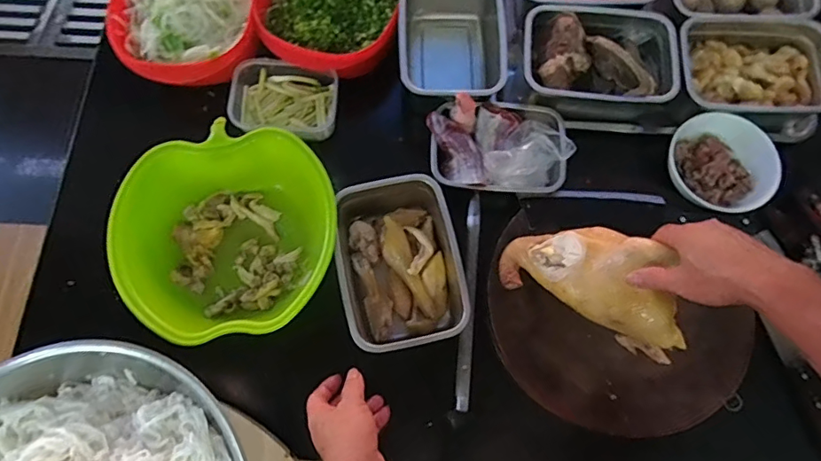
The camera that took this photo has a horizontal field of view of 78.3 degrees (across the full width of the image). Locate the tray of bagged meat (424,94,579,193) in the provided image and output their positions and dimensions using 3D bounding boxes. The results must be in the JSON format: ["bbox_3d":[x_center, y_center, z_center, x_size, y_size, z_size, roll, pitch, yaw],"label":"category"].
[{"bbox_3d":[0.125,-0.122,0.716,0.193,0.078,0.142,-3,74,-1],"label":"tray of bagged meat"}]

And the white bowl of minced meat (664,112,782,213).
[{"bbox_3d":[0.437,-0.092,0.714,0.144,0.053,0.132,0,74,0],"label":"white bowl of minced meat"}]

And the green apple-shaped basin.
[{"bbox_3d":[-0.233,0.011,0.668,0.268,0.111,0.252,0,74,0],"label":"green apple-shaped basin"}]

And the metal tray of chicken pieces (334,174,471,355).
[{"bbox_3d":[-0.017,0.043,0.673,0.152,0.082,0.223,-12,74,-4],"label":"metal tray of chicken pieces"}]

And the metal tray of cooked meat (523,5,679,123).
[{"bbox_3d":[0.271,-0.249,0.739,0.215,0.069,0.147,3,74,1],"label":"metal tray of cooked meat"}]

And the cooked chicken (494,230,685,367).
[{"bbox_3d":[0.230,0.057,0.602,0.225,0.114,0.099,26,75,7],"label":"cooked chicken"}]

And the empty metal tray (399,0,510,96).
[{"bbox_3d":[0.059,-0.287,0.772,0.150,0.089,0.219,-2,74,-1],"label":"empty metal tray"}]

